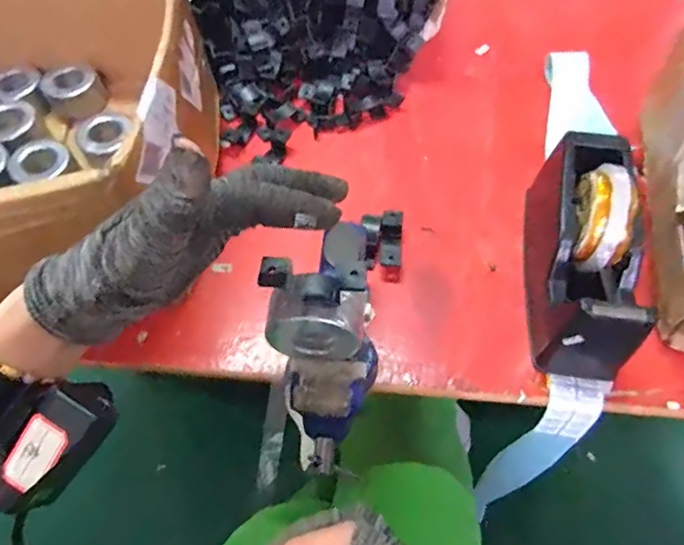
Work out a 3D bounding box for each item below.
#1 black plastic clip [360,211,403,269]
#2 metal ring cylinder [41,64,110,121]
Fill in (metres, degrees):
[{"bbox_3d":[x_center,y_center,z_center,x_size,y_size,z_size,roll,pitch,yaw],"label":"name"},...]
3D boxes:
[{"bbox_3d":[0.039,-0.030,0.506,0.039,0.025,0.062,6,61,5],"label":"black plastic clip"},{"bbox_3d":[-0.314,-0.213,0.606,0.063,0.038,0.061,-1,60,1],"label":"metal ring cylinder"}]

